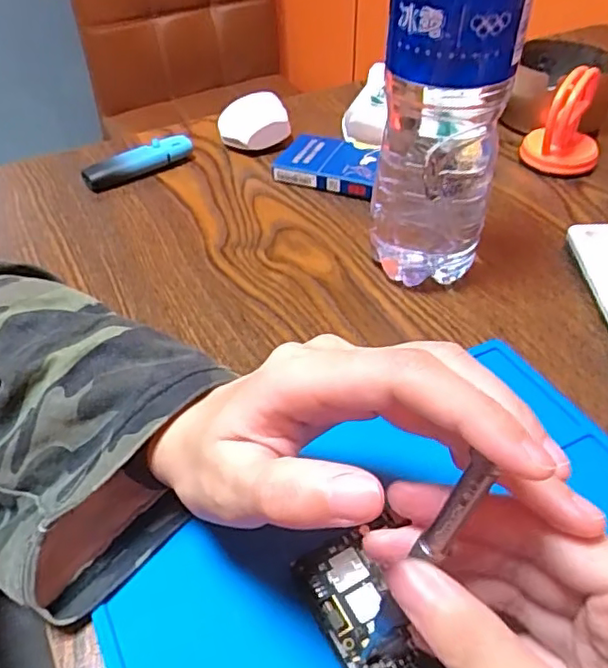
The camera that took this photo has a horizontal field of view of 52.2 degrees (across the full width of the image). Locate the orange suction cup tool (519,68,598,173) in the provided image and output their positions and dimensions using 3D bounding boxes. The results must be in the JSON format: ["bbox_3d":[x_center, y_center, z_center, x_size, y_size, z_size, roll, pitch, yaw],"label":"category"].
[{"bbox_3d":[0.190,-0.154,0.447,0.052,0.067,0.045,15,47,16],"label":"orange suction cup tool"}]

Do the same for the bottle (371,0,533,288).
[{"bbox_3d":[0.071,-0.126,0.308,0.063,0.224,0.063,8,46,9],"label":"bottle"}]

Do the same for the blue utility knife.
[{"bbox_3d":[-0.122,-0.128,0.464,0.085,0.018,0.017,-27,50,-23],"label":"blue utility knife"}]

